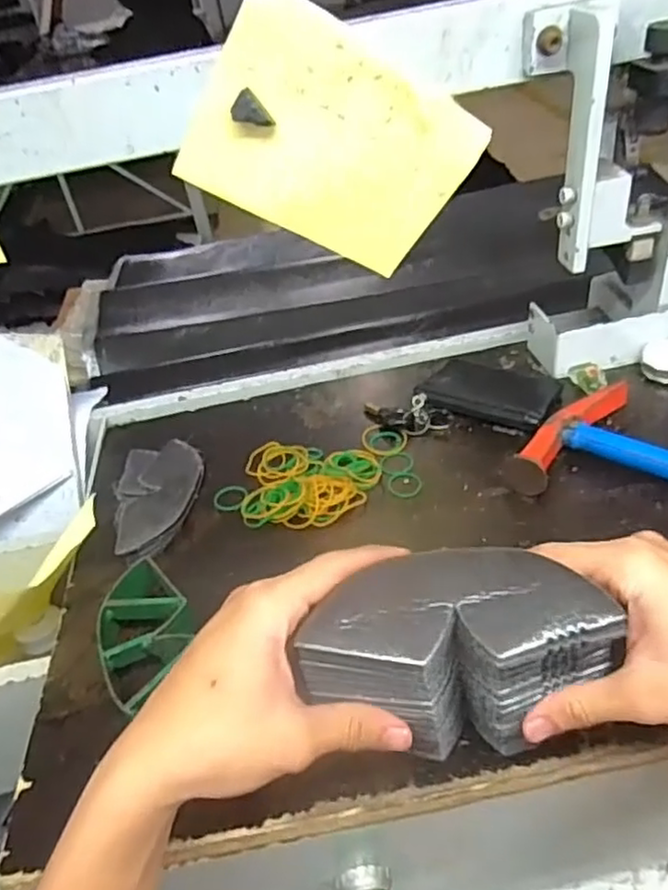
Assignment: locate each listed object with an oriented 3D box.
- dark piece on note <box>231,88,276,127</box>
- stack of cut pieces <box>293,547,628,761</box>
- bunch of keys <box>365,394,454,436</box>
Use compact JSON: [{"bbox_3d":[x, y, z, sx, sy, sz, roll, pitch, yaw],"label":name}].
[{"bbox_3d":[-0.060,-0.247,0.489,0.030,0.026,0.016,-10,49,-4],"label":"dark piece on note"},{"bbox_3d":[0.058,0.106,0.329,0.141,0.104,0.060,0,49,5],"label":"stack of cut pieces"},{"bbox_3d":[0.064,-0.027,0.585,0.078,0.020,0.034,17,53,18],"label":"bunch of keys"}]

